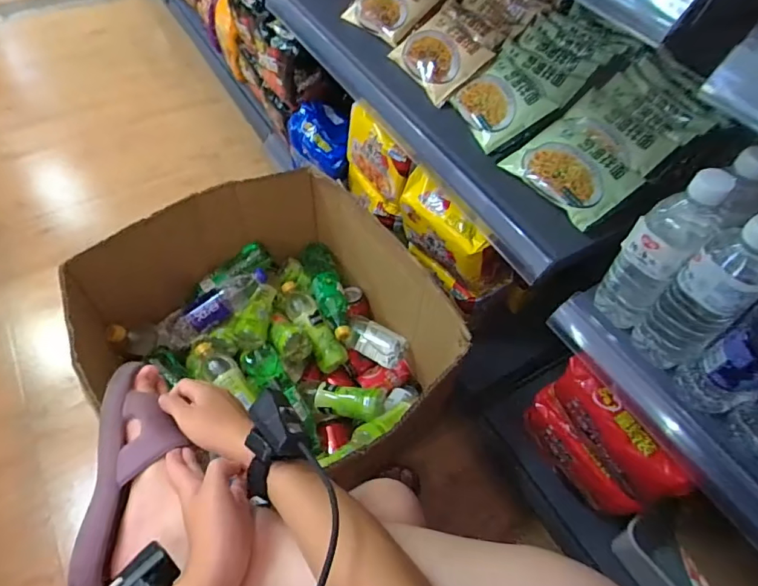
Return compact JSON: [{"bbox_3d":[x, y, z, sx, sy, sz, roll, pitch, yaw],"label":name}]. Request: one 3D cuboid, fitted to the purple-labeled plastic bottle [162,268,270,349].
[{"bbox_3d":[-0.322,0.029,0.942,0.224,0.061,0.067,-35,63,-3],"label":"purple-labeled plastic bottle"}]

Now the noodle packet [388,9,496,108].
[{"bbox_3d":[0.110,-0.426,0.845,0.127,0.024,0.176,-41,62,10],"label":"noodle packet"}]

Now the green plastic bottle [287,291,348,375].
[{"bbox_3d":[-0.137,0.072,0.996,0.064,0.059,0.187,-28,62,-21],"label":"green plastic bottle"}]

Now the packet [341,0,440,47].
[{"bbox_3d":[0.032,-0.591,0.943,0.166,0.022,0.177,36,84,22],"label":"packet"}]

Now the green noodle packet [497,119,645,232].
[{"bbox_3d":[0.288,-0.184,0.701,0.135,0.035,0.162,-38,70,-8],"label":"green noodle packet"}]

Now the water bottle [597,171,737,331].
[{"bbox_3d":[0.301,-0.039,0.519,0.067,0.208,0.054,40,62,21],"label":"water bottle"}]

